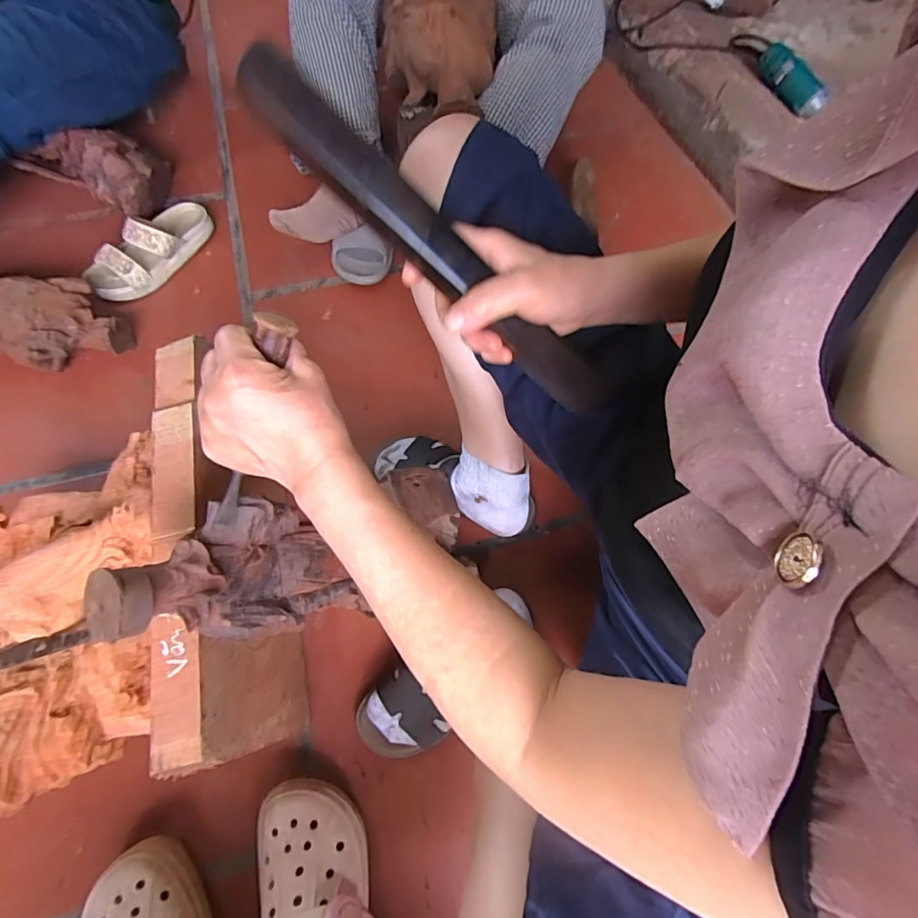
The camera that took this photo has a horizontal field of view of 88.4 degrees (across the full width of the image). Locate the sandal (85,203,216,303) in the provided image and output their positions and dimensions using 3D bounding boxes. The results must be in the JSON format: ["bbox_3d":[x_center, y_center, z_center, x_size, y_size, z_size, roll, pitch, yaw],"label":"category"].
[{"bbox_3d":[-0.507,-0.350,0.784,0.087,0.085,0.225,40,72,15],"label":"sandal"}]

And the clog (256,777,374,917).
[{"bbox_3d":[-0.132,0.442,0.437,0.101,0.071,0.247,-13,68,-7],"label":"clog"}]

